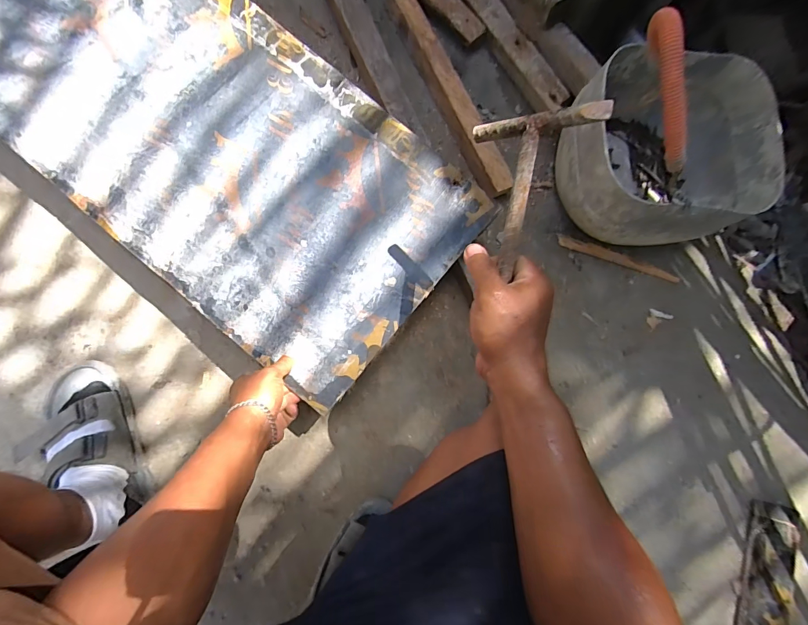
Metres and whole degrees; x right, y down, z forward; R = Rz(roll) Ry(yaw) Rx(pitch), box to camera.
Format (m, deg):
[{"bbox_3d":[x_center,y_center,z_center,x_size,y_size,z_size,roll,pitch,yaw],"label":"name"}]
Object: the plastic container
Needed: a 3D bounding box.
[{"bbox_3d":[0.430,-0.272,0.664,0.307,0.179,0.282,3,81,-8],"label":"plastic container"}]

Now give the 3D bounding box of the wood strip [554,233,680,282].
[{"bbox_3d":[0.411,-0.099,0.719,0.256,0.008,0.021,17,83,-4],"label":"wood strip"}]

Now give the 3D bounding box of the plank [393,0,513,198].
[{"bbox_3d":[0.082,-0.404,0.695,0.047,0.048,0.423,-26,86,-11],"label":"plank"}]

